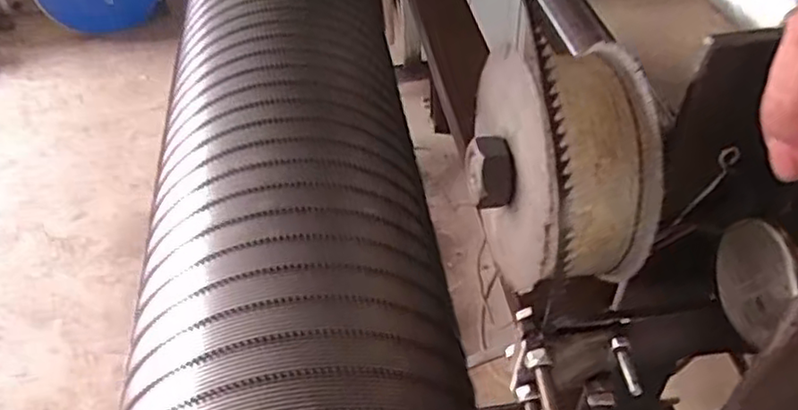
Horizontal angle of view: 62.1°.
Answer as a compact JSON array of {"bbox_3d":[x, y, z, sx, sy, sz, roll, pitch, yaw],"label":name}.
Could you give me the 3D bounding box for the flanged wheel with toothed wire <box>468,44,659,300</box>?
[{"bbox_3d":[0.053,-0.012,0.233,0.056,0.073,0.080,-4,45,0],"label":"flanged wheel with toothed wire"}]

